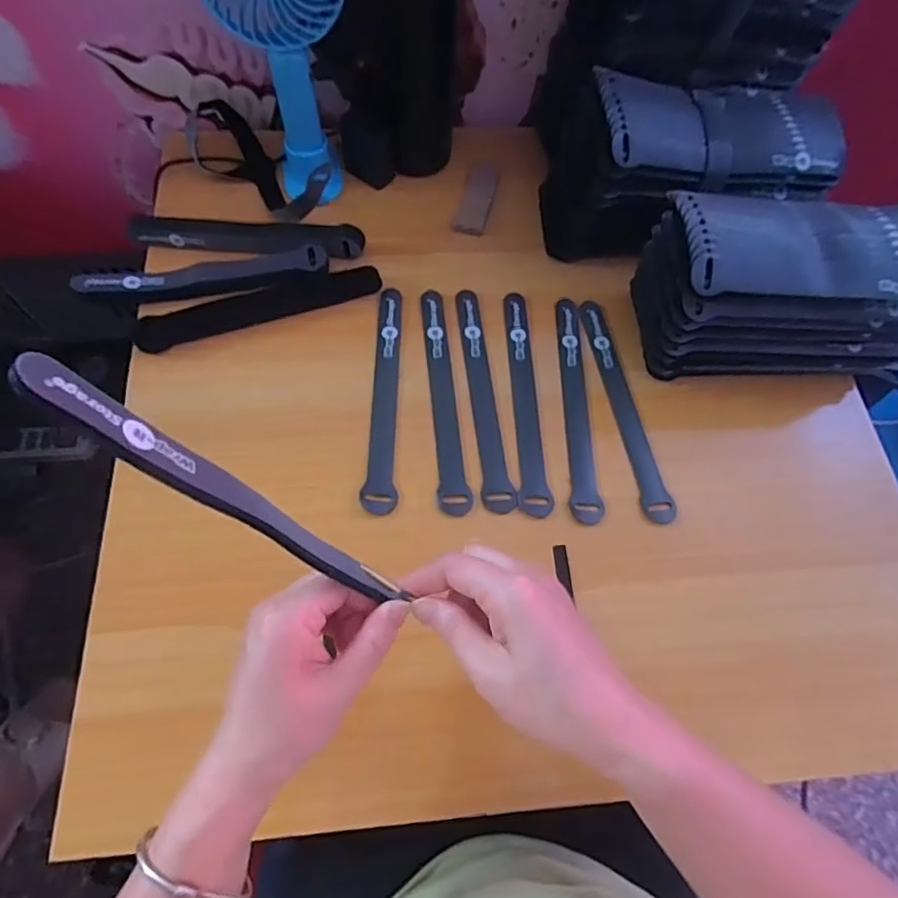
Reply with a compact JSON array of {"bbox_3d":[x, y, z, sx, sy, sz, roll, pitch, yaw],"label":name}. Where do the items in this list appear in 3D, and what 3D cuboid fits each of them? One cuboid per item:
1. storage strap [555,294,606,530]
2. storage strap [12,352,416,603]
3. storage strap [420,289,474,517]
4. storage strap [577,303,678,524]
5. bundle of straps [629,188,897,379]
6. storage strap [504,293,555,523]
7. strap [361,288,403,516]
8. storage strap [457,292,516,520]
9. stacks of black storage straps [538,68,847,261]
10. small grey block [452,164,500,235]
[{"bbox_3d":[0.102,-0.037,0.448,0.022,0.004,0.197,3,63,-2],"label":"storage strap"},{"bbox_3d":[-0.087,0.023,0.239,0.012,0.180,0.018,-4,54,42],"label":"storage strap"},{"bbox_3d":[-0.004,-0.044,0.446,0.022,0.004,0.198,-3,64,-5],"label":"storage strap"},{"bbox_3d":[0.148,-0.039,0.480,0.024,0.006,0.211,-6,64,-7],"label":"storage strap"},{"bbox_3d":[0.258,-0.124,0.434,0.215,0.116,0.089,-4,64,-6],"label":"bundle of straps"},{"bbox_3d":[0.062,-0.042,0.448,0.022,0.004,0.197,1,63,-3],"label":"storage strap"},{"bbox_3d":[-0.050,-0.045,0.443,0.022,0.004,0.198,1,63,-3],"label":"strap"},{"bbox_3d":[0.027,-0.046,0.448,0.023,0.004,0.198,-4,64,-5],"label":"storage strap"},{"bbox_3d":[0.198,-0.252,0.496,0.222,0.113,0.123,-10,64,-8],"label":"stacks of black storage straps"},{"bbox_3d":[0.029,-0.256,0.570,0.033,0.006,0.108,13,63,3],"label":"small grey block"}]

